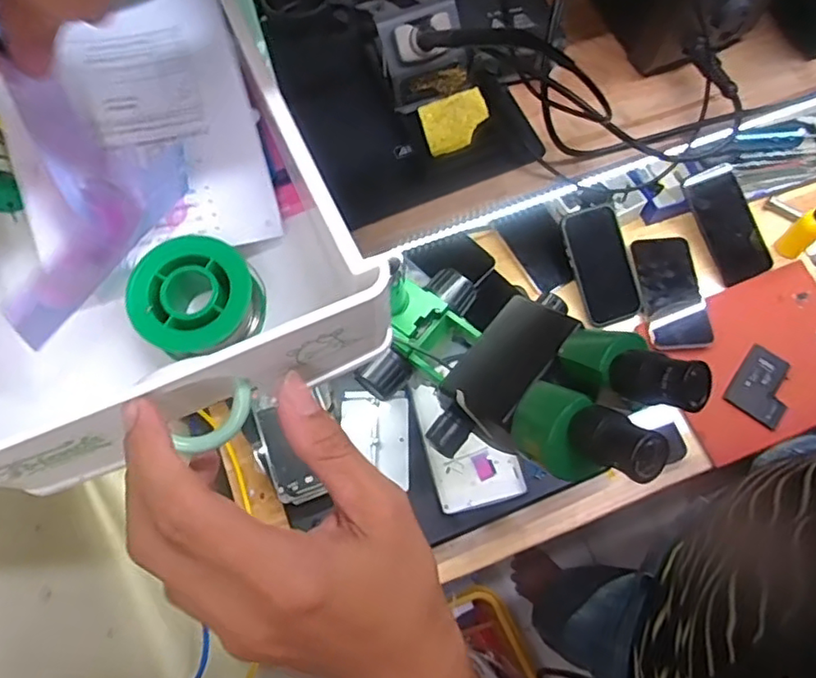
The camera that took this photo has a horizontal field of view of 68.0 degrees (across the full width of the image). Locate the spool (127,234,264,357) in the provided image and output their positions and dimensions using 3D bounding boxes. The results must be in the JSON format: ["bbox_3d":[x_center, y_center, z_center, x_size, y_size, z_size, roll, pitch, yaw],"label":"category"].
[{"bbox_3d":[-0.095,-0.015,0.280,0.052,0.037,0.054,-1,70,2],"label":"spool"}]

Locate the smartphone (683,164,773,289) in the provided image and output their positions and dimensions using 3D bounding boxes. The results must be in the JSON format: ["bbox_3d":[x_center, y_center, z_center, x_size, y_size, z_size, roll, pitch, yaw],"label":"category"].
[{"bbox_3d":[0.429,-0.155,0.810,0.075,0.018,0.153,-24,90,-4],"label":"smartphone"}]

